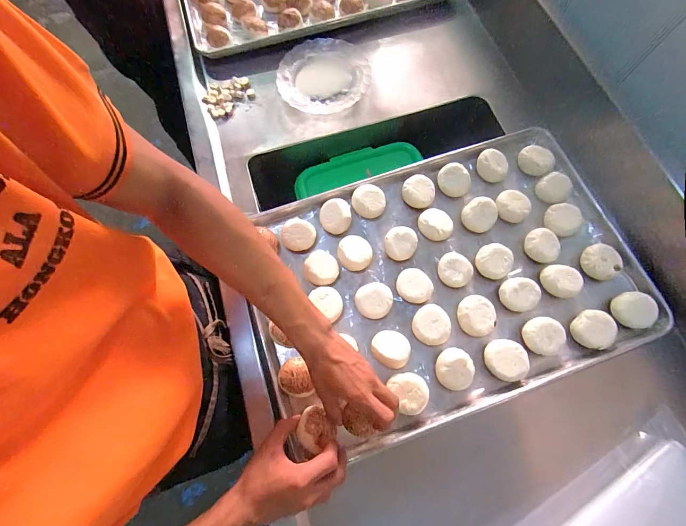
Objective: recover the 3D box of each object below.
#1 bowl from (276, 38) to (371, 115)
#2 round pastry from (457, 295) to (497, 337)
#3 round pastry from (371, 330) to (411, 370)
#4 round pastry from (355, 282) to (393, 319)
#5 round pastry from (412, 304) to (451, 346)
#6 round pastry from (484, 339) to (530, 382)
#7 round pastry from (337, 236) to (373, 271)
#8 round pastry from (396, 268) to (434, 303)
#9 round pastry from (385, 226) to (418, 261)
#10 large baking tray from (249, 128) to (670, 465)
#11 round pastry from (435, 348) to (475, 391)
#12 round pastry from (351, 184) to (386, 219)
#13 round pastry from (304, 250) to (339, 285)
[{"bbox_3d":[-0.038,-0.379,0.637,0.178,0.033,0.163,-1,71,2],"label":"bowl"},{"bbox_3d":[0.205,0.082,0.485,0.057,0.036,0.058,-1,71,2],"label":"round pastry"},{"bbox_3d":[0.073,0.127,0.472,0.056,0.029,0.051,-1,71,2],"label":"round pastry"},{"bbox_3d":[0.049,0.060,0.495,0.055,0.036,0.053,-1,71,2],"label":"round pastry"},{"bbox_3d":[0.134,0.096,0.481,0.054,0.033,0.055,-1,71,2],"label":"round pastry"},{"bbox_3d":[0.236,0.142,0.464,0.057,0.033,0.056,-1,71,2],"label":"round pastry"},{"bbox_3d":[0.021,-0.016,0.522,0.055,0.036,0.054,-1,71,2],"label":"round pastry"},{"bbox_3d":[0.115,0.038,0.504,0.056,0.030,0.051,-1,71,2],"label":"round pastry"},{"bbox_3d":[0.096,-0.031,0.524,0.049,0.031,0.051,-1,71,2],"label":"round pastry"},{"bbox_3d":[0.165,0.008,0.505,0.597,0.034,0.399,-19,72,-4],"label":"large baking tray"},{"bbox_3d":[0.161,0.154,0.460,0.051,0.035,0.055,-1,71,2],"label":"round pastry"},{"bbox_3d":[0.045,-0.106,0.541,0.055,0.033,0.054,-1,71,2],"label":"round pastry"},{"bbox_3d":[-0.035,0.011,0.516,0.052,0.034,0.056,-1,71,2],"label":"round pastry"}]

